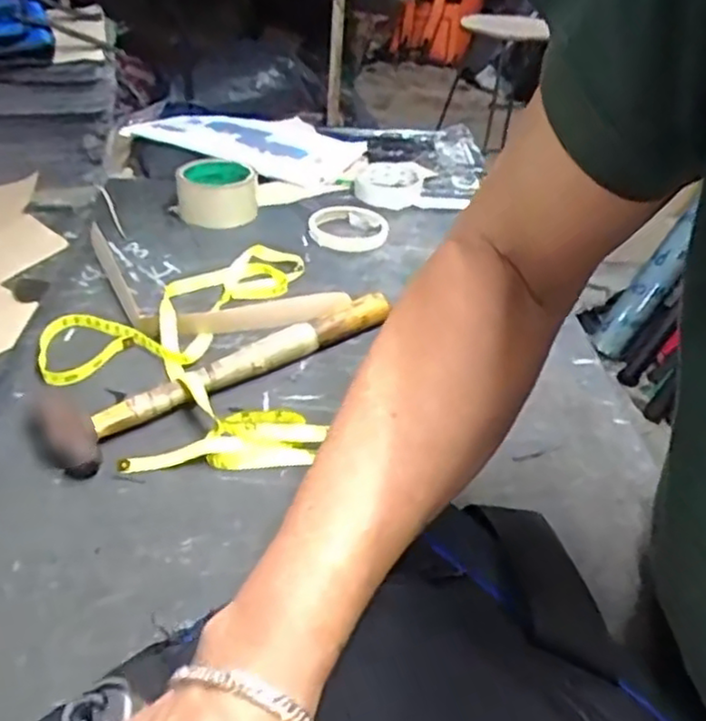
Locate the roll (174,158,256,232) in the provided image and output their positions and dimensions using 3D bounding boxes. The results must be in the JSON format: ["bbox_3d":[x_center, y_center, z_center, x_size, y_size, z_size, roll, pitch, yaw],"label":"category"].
[{"bbox_3d":[-0.152,-0.190,0.778,0.086,0.048,0.099,-3,36,-12],"label":"roll"}]

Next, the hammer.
[{"bbox_3d":[-0.112,-0.006,0.565,0.299,0.023,0.096,-29,45,-34],"label":"hammer"}]

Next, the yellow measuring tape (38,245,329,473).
[{"bbox_3d":[-0.148,-0.020,0.583,0.219,0.024,0.294,-4,36,-6],"label":"yellow measuring tape"}]

